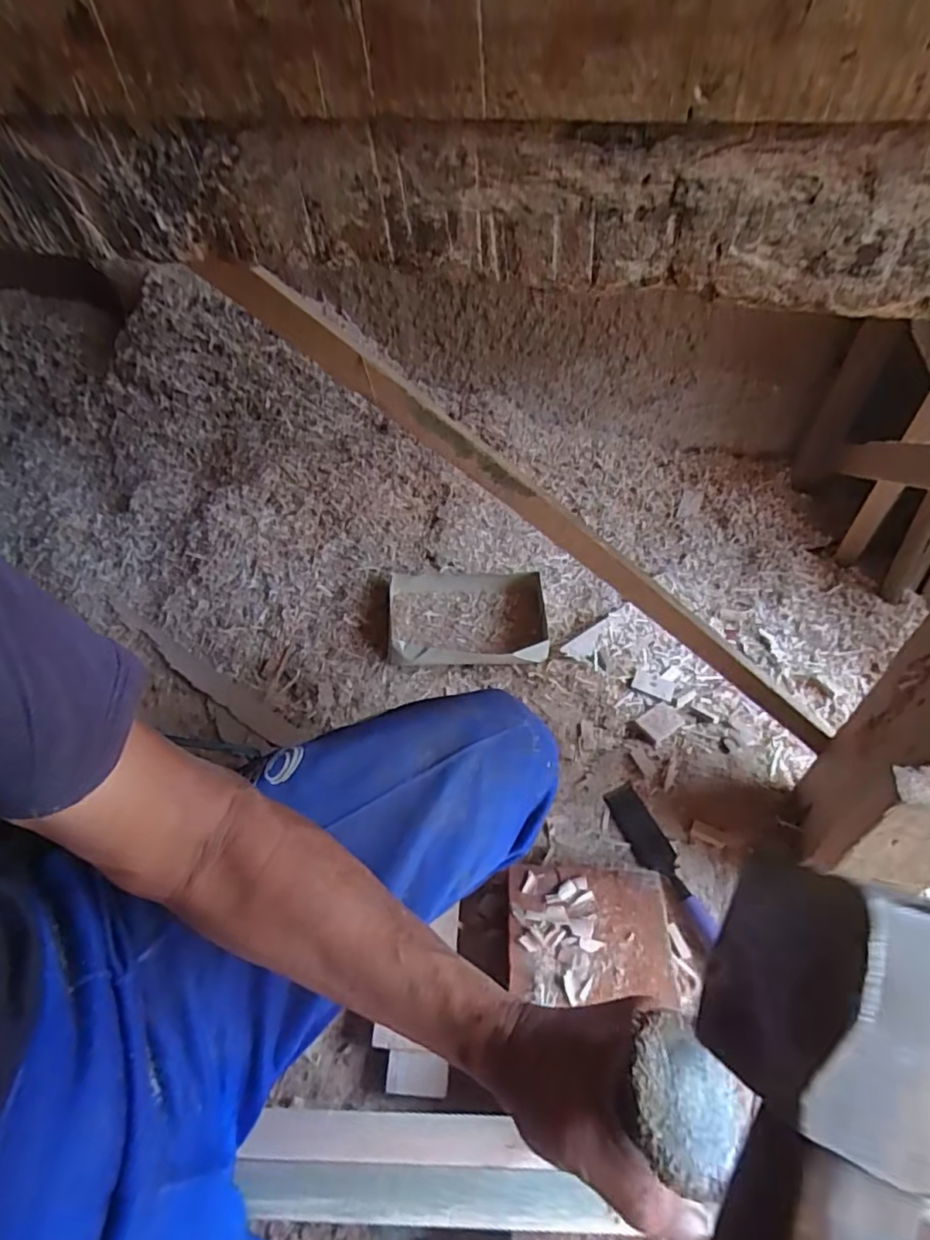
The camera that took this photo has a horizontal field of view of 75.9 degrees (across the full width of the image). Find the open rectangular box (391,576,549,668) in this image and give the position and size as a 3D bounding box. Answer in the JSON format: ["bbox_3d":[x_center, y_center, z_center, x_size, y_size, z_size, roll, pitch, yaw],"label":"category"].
[{"bbox_3d":[0.003,-0.003,0.844,0.217,0.041,0.156,-2,48,0],"label":"open rectangular box"}]

